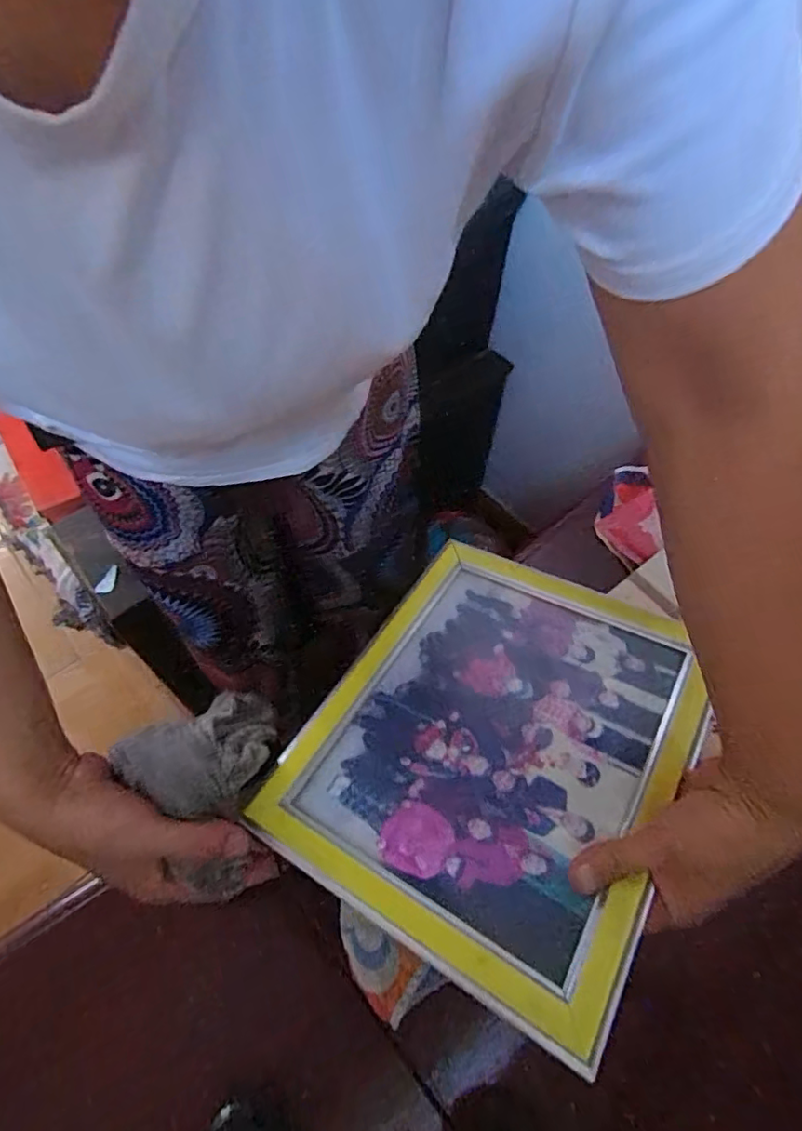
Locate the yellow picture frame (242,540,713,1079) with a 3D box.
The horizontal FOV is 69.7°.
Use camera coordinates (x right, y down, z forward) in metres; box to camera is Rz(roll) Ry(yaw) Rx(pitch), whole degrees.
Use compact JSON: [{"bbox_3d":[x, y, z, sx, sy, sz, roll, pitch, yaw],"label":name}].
[{"bbox_3d":[0.068,0.114,0.416,0.241,0.010,0.300,21,54,25],"label":"yellow picture frame"}]

